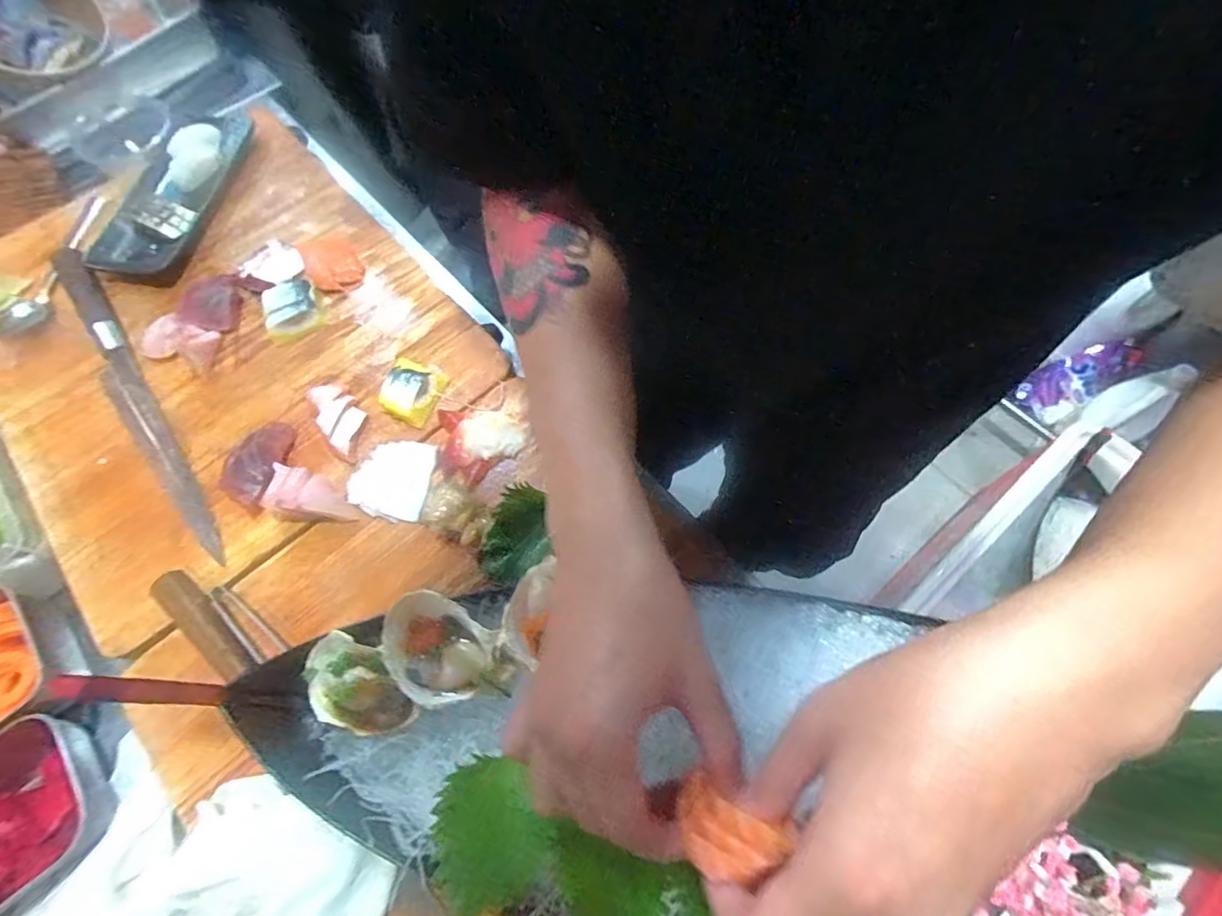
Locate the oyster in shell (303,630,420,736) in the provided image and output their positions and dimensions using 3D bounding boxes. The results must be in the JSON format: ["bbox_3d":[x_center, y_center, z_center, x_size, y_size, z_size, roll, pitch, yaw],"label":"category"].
[{"bbox_3d":[-0.148,0.135,0.325,0.043,0.016,0.067,-43,72,-14],"label":"oyster in shell"}]

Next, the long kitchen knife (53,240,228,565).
[{"bbox_3d":[-0.425,-0.059,0.494,0.032,0.015,0.371,-35,70,-13],"label":"long kitchen knife"}]

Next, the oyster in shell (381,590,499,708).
[{"bbox_3d":[-0.103,0.110,0.326,0.063,0.017,0.052,31,72,14],"label":"oyster in shell"}]

